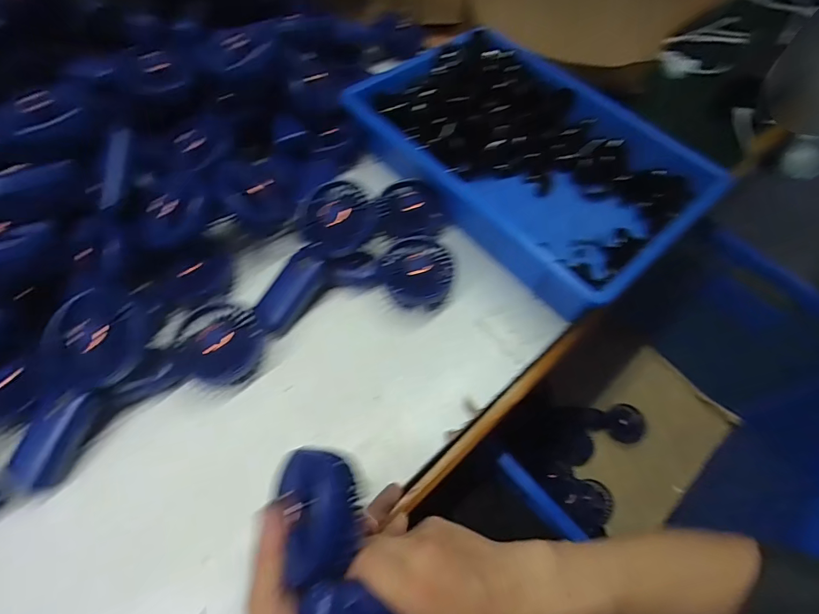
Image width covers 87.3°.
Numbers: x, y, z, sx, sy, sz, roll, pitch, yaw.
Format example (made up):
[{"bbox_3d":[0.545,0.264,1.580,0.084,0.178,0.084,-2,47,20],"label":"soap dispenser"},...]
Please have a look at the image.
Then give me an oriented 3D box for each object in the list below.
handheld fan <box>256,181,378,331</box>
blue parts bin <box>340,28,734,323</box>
[{"bbox_3d":[-0.108,-0.058,0.470,0.076,0.033,0.182,33,87,16],"label":"handheld fan"},{"bbox_3d":[0.155,-0.205,0.585,0.260,0.106,0.405,-40,68,-21],"label":"blue parts bin"}]

